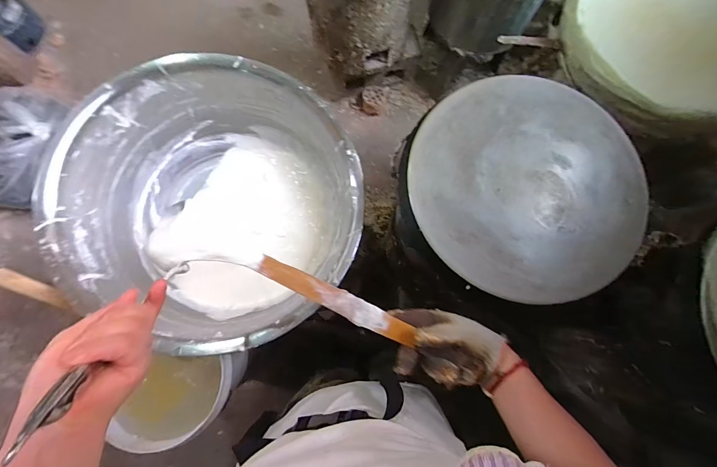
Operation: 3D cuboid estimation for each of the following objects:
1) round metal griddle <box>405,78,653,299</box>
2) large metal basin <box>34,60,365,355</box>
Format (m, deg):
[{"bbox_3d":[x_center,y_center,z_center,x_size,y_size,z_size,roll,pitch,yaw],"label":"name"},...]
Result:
[{"bbox_3d":[0.272,-0.078,0.541,0.372,0.042,0.354,9,77,0],"label":"round metal griddle"},{"bbox_3d":[-0.267,-0.049,0.686,0.529,0.225,0.530,0,78,-1],"label":"large metal basin"}]

